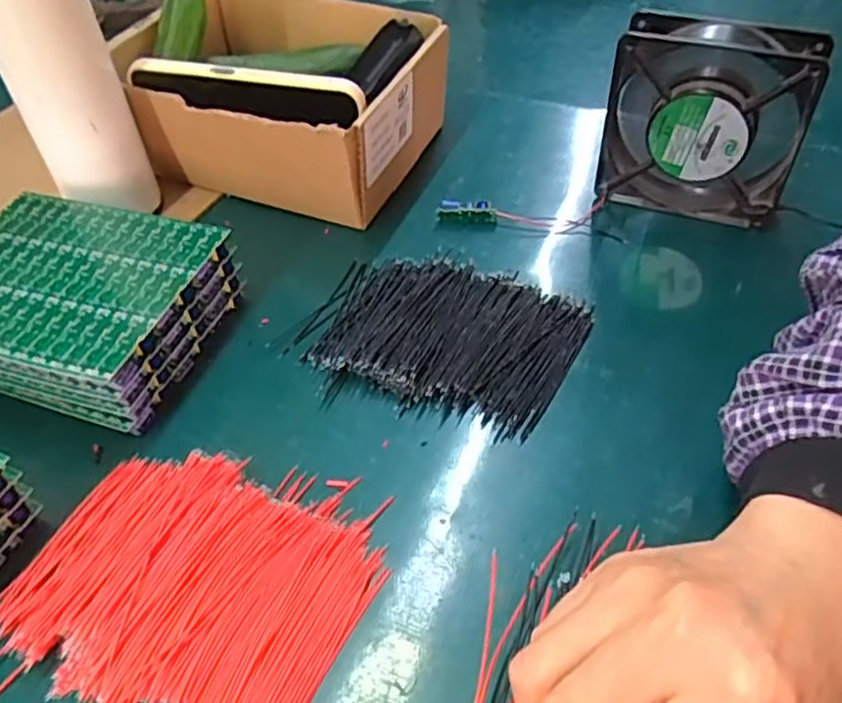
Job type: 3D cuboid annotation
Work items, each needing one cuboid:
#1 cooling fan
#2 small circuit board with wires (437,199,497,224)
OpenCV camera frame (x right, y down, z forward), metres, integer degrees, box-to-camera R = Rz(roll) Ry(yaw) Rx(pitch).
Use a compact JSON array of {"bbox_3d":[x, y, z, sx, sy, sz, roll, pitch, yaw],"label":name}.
[{"bbox_3d":[0.185,-0.148,0.460,0.118,0.122,0.034,18,50,19],"label":"cooling fan"},{"bbox_3d":[0.033,-0.099,0.496,0.042,0.012,0.017,10,48,11],"label":"small circuit board with wires"}]

